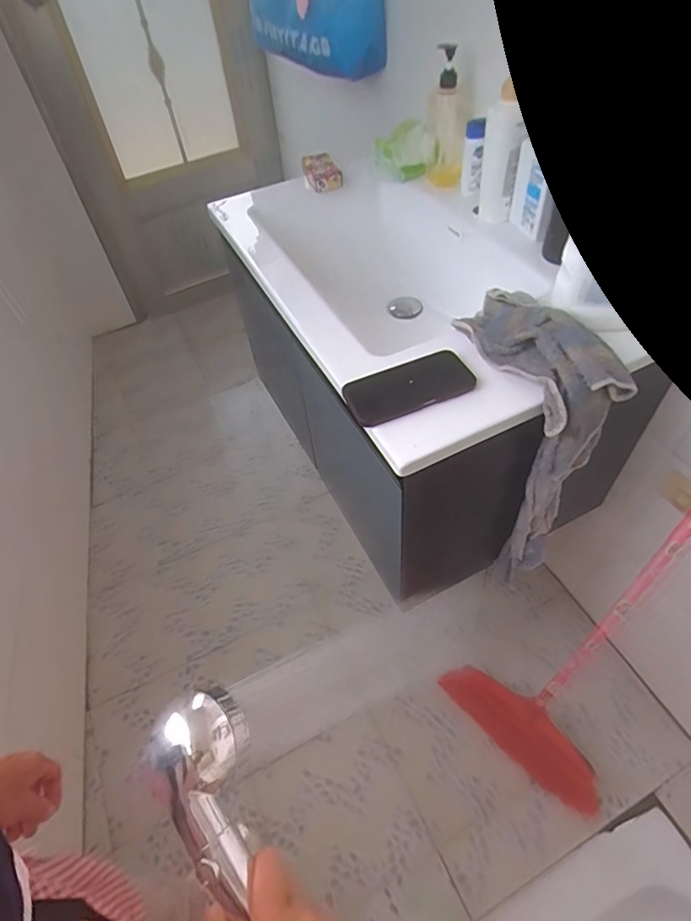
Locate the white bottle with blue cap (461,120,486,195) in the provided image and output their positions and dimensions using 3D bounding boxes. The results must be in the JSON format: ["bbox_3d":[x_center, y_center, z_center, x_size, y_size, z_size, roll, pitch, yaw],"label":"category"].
[{"bbox_3d":[0.223,-0.525,0.880,0.038,0.124,0.042,9,53,10],"label":"white bottle with blue cap"}]

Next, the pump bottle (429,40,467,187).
[{"bbox_3d":[0.190,-0.609,0.918,0.066,0.195,0.079,6,53,7],"label":"pump bottle"}]

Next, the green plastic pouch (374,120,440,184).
[{"bbox_3d":[0.122,-0.607,0.998,0.087,0.077,0.115,-23,55,-15],"label":"green plastic pouch"}]

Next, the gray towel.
[{"bbox_3d":[0.267,-0.027,0.807,0.113,0.447,0.242,-29,56,-18],"label":"gray towel"}]

